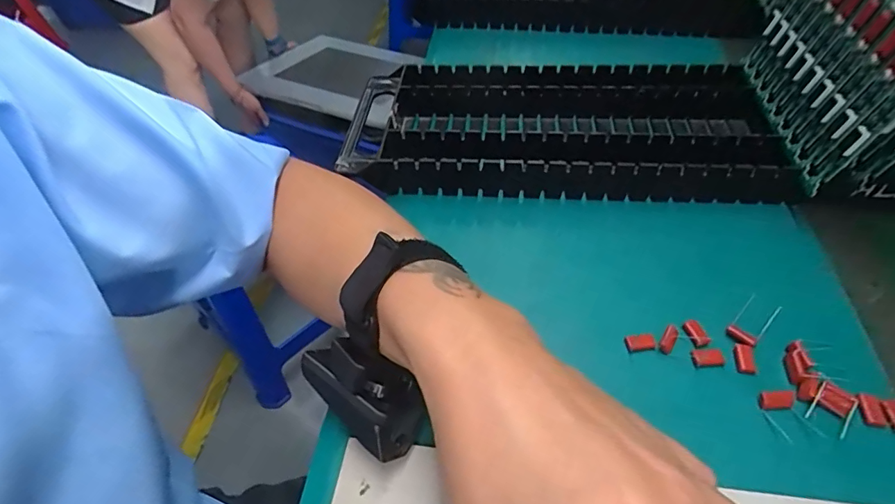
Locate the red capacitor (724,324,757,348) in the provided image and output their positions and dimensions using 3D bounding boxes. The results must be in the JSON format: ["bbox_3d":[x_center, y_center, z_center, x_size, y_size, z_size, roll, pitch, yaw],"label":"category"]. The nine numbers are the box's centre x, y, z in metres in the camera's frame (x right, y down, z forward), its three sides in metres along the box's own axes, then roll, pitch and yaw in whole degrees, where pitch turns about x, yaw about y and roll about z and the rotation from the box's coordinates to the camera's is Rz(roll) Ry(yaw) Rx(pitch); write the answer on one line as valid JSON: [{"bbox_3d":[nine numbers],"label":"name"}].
[{"bbox_3d":[0.168,0.048,0.278,0.017,0.004,0.006,32,58,25],"label":"red capacitor"}]

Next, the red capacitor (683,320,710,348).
[{"bbox_3d":[0.145,0.047,0.283,0.007,0.006,0.017,-13,51,-9],"label":"red capacitor"}]

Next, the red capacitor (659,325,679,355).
[{"bbox_3d":[0.130,0.051,0.284,0.007,0.005,0.018,25,68,22],"label":"red capacitor"}]

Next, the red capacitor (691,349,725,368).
[{"bbox_3d":[0.148,0.059,0.274,0.016,0.004,0.009,2,50,4],"label":"red capacitor"}]

